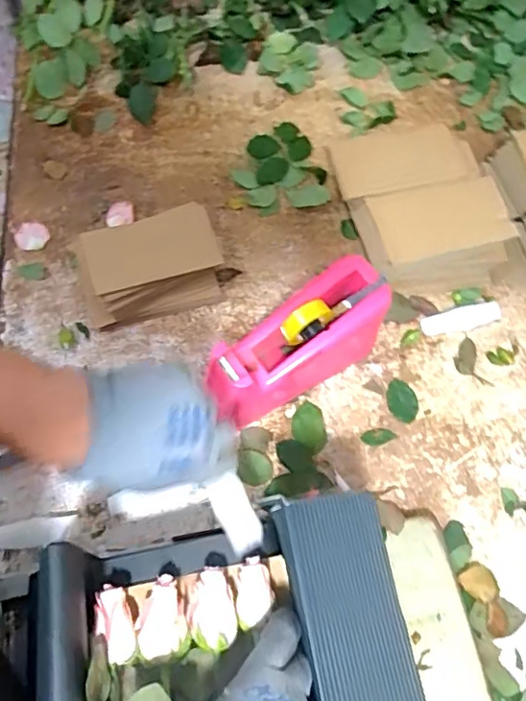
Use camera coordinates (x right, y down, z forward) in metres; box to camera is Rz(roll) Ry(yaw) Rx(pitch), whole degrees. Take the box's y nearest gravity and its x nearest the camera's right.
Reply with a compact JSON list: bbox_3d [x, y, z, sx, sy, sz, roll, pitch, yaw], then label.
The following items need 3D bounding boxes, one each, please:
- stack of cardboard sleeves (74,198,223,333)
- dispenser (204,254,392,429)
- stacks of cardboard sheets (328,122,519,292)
[{"bbox_3d":[-0.124,-0.092,0.624,0.146,0.064,0.099,-16,70,-9],"label":"stack of cardboard sleeves"},{"bbox_3d":[0.031,-0.003,0.571,0.200,0.103,0.075,-30,72,-14],"label":"dispenser"},{"bbox_3d":[0.175,-0.150,0.646,0.163,0.087,0.150,-10,69,-6],"label":"stacks of cardboard sheets"}]

